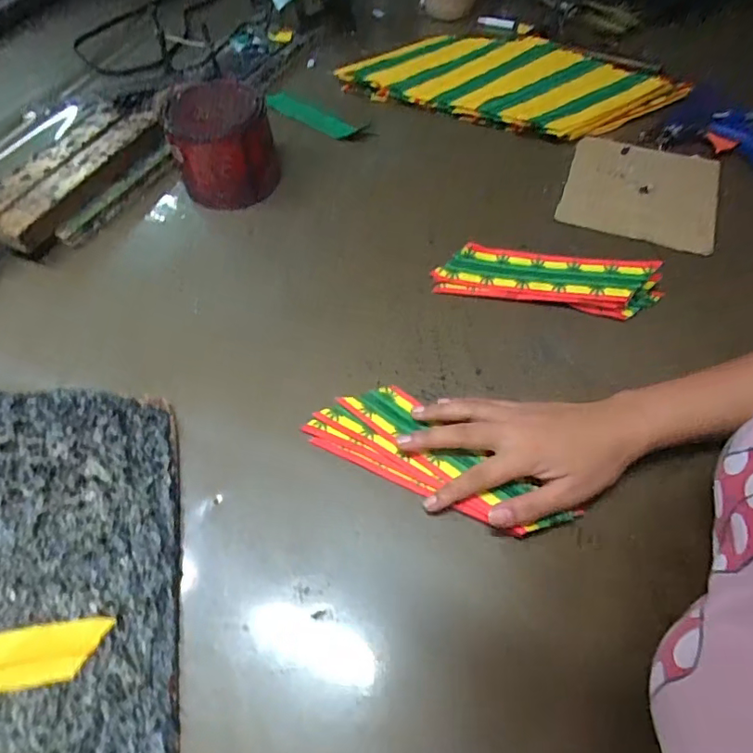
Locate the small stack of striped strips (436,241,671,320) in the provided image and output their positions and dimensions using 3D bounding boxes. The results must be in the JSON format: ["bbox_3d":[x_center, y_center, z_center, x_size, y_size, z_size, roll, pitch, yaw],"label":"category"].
[{"bbox_3d":[0.161,-0.092,0.502,0.203,0.035,0.050,8,57,6],"label":"small stack of striped strips"}]

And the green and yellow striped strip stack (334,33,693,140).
[{"bbox_3d":[0.174,-0.383,0.674,0.403,0.032,0.173,17,59,12],"label":"green and yellow striped strip stack"}]

